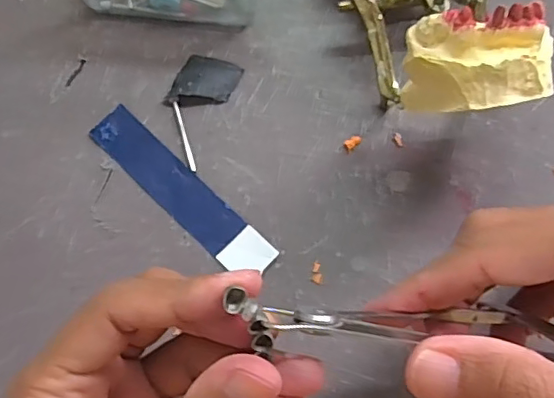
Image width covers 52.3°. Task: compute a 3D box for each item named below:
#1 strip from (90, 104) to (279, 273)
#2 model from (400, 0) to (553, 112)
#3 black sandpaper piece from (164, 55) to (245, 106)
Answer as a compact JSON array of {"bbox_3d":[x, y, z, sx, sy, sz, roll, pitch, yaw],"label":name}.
[{"bbox_3d":[-0.043,-0.003,0.255,0.101,0.004,0.021,43,76,12],"label":"strip"},{"bbox_3d":[0.073,-0.049,0.205,0.048,0.027,0.033,2,72,0],"label":"model"},{"bbox_3d":[-0.034,-0.056,0.271,0.027,0.008,0.030,22,73,6],"label":"black sandpaper piece"}]

